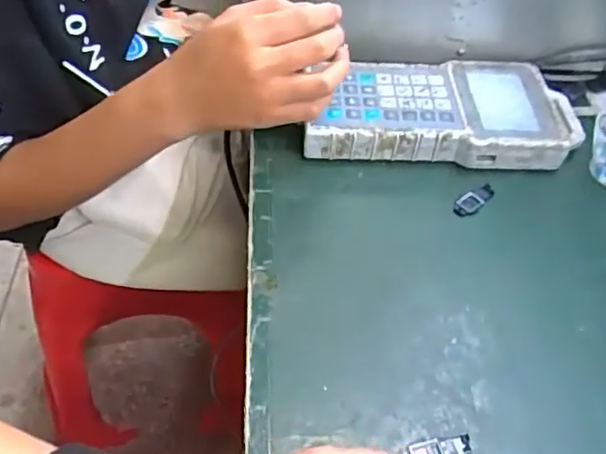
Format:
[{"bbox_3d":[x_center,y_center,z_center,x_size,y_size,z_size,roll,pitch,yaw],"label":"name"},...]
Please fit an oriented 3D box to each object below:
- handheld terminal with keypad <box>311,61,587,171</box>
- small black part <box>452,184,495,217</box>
[{"bbox_3d":[0.116,-0.094,0.511,0.218,0.030,0.107,3,48,-1],"label":"handheld terminal with keypad"},{"bbox_3d":[0.128,-0.020,0.465,0.015,0.005,0.040,37,56,26],"label":"small black part"}]

